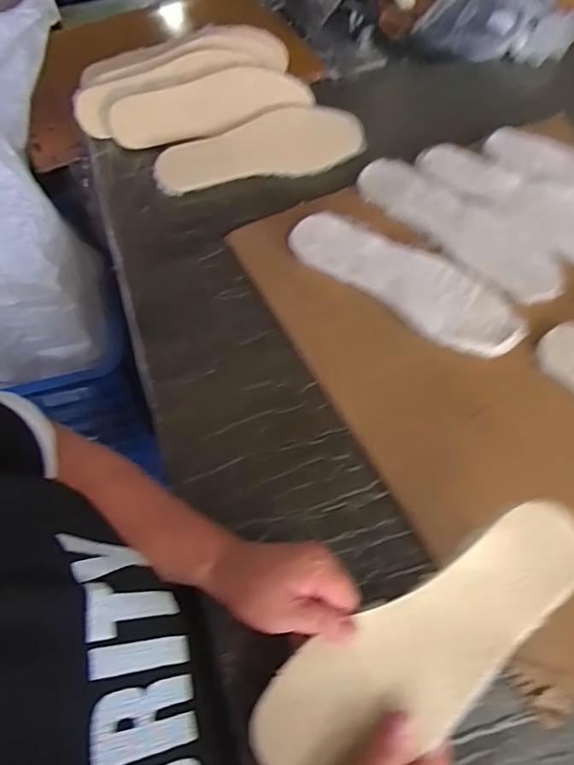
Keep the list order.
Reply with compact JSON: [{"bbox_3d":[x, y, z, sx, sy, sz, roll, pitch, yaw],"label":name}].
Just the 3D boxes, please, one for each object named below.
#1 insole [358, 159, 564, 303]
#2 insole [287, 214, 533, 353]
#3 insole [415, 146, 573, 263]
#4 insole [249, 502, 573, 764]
[{"bbox_3d":[0.218,-0.201,0.680,0.282,0.012,0.096,40,68,21],"label":"insole"},{"bbox_3d":[0.138,-0.123,0.634,0.283,0.019,0.101,32,66,18],"label":"insole"},{"bbox_3d":[0.310,-0.239,0.704,0.102,0.007,0.284,-39,67,-19],"label":"insole"},{"bbox_3d":[0.104,0.189,0.384,0.278,0.015,0.088,-32,64,-5],"label":"insole"}]

